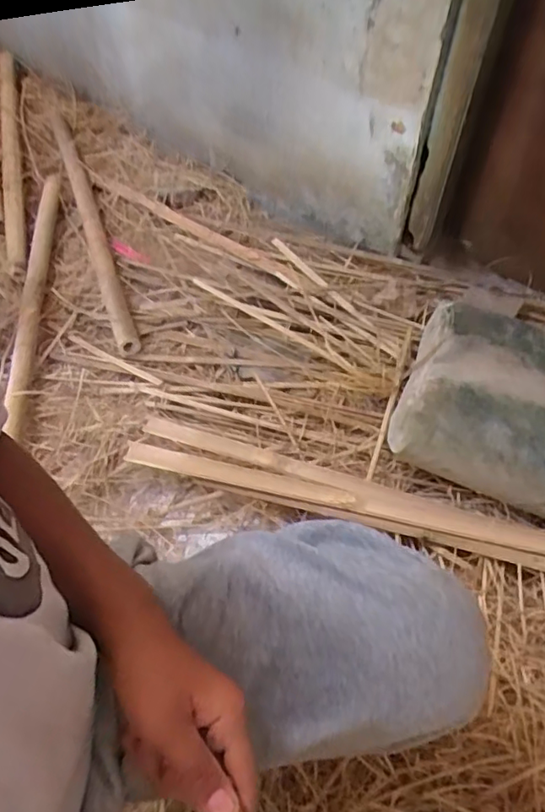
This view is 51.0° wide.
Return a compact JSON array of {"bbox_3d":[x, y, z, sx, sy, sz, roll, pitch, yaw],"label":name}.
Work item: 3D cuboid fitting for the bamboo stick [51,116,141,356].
[{"bbox_3d":[-0.379,-0.388,1.184,0.043,0.046,0.720,-17,58,-11],"label":"bamboo stick"}]

